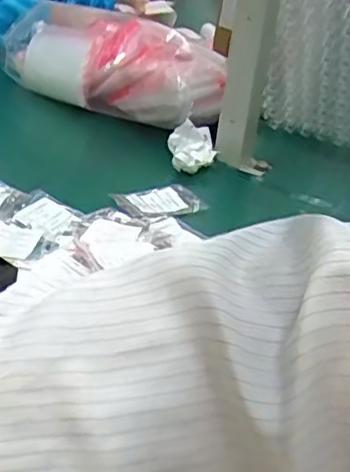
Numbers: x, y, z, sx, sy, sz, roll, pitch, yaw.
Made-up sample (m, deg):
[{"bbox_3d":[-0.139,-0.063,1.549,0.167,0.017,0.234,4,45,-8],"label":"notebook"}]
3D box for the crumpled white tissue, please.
[{"bbox_3d":[0.025,-0.115,0.808,0.061,0.042,0.069,3,32,-8],"label":"crumpled white tissue"}]

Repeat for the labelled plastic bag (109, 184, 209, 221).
[{"bbox_3d":[-0.018,-0.041,0.726,0.088,0.012,0.065,-13,37,-28],"label":"labelled plastic bag"}]

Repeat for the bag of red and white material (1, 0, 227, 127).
[{"bbox_3d":[-0.091,-0.261,0.947,0.398,0.123,0.149,29,38,30],"label":"bag of red and white material"}]

